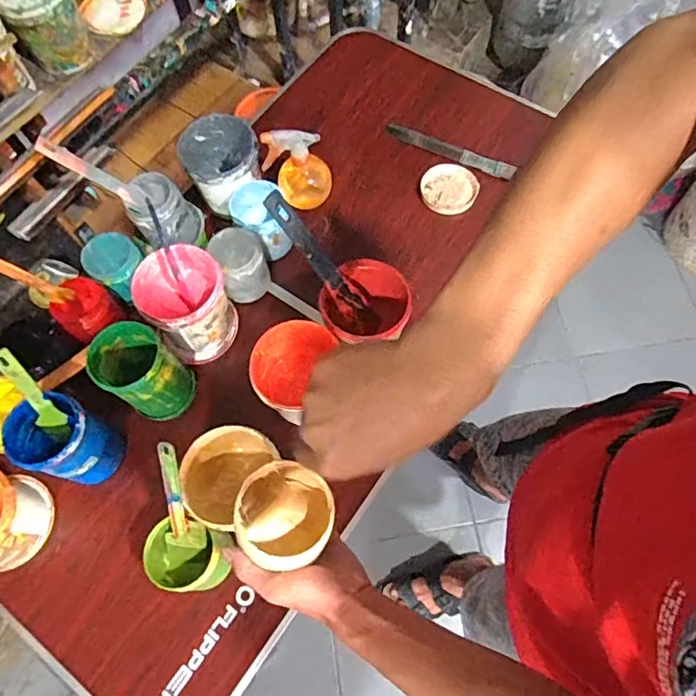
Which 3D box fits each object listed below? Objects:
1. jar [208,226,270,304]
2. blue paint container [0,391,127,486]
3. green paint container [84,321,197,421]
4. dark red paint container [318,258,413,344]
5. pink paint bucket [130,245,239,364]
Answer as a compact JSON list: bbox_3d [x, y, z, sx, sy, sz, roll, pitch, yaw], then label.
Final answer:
[{"bbox_3d":[-0.172,-0.135,0.877,0.078,0.105,0.087,-19,68,-6],"label":"jar"},{"bbox_3d":[-0.395,0.132,0.764,0.110,0.157,0.097,22,70,10],"label":"blue paint container"},{"bbox_3d":[-0.295,0.037,0.785,0.109,0.138,0.099,41,74,16],"label":"green paint container"},{"bbox_3d":[0.029,-0.055,0.796,0.125,0.118,0.129,15,69,7],"label":"dark red paint container"},{"bbox_3d":[-0.247,-0.067,0.842,0.130,0.125,0.137,-25,69,-9],"label":"pink paint bucket"}]

